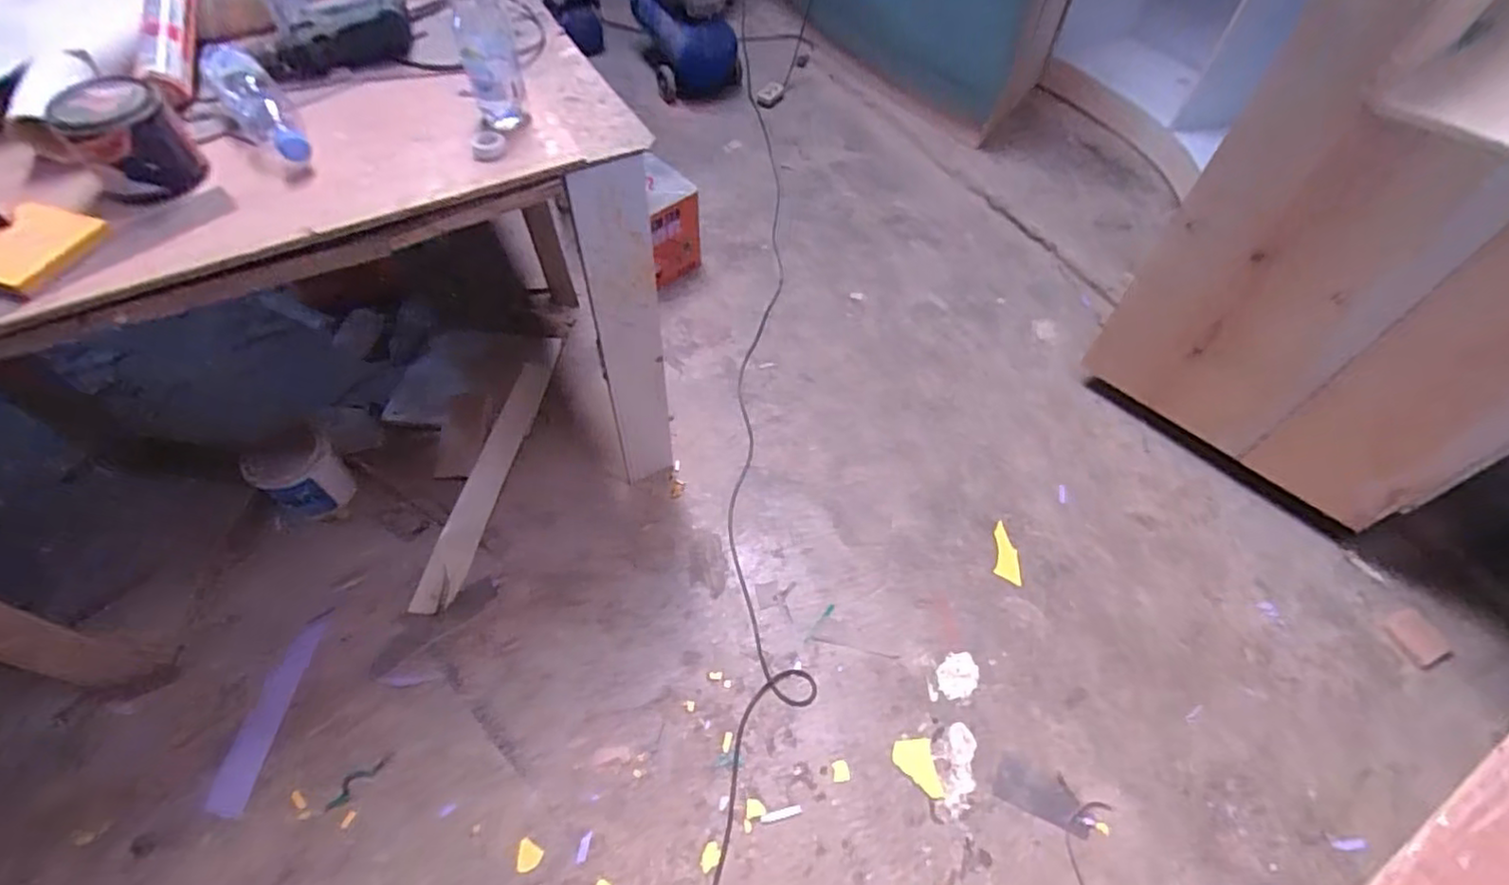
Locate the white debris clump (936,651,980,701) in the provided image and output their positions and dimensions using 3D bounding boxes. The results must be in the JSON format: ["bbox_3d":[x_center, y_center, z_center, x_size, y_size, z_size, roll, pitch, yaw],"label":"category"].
[{"bbox_3d":[0.412,0.475,1.329,0.092,0.012,0.078,-25,60,-17],"label":"white debris clump"}]

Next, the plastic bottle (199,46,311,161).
[{"bbox_3d":[-0.635,-0.431,0.828,0.067,0.062,0.235,-34,62,-20],"label":"plastic bottle"}]

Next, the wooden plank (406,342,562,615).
[{"bbox_3d":[-0.619,0.043,1.571,0.081,0.026,0.742,12,59,3],"label":"wooden plank"}]

